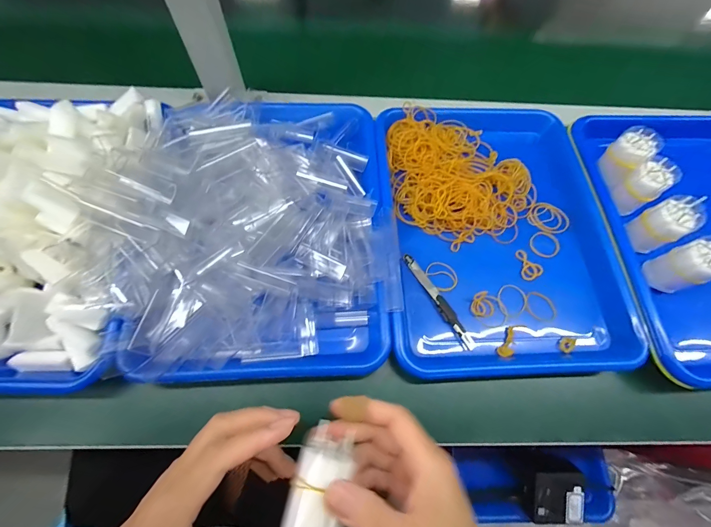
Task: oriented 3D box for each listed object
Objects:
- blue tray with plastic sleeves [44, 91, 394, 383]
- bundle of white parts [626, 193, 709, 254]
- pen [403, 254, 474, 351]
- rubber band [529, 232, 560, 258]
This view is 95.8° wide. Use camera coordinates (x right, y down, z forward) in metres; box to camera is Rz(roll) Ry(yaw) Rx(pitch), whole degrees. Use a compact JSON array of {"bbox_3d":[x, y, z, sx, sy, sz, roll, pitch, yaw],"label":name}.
[{"bbox_3d":[-0.100,-0.056,0.323,0.276,0.083,0.330,-5,68,-5],"label":"blue tray with plastic sleeves"},{"bbox_3d":[0.326,-0.042,0.341,0.042,0.054,0.041,-26,71,-13],"label":"bundle of white parts"},{"bbox_3d":[0.088,0.037,0.339,0.011,0.009,0.117,-28,72,-14],"label":"pen"},{"bbox_3d":[0.223,-0.022,0.379,0.035,0.004,0.035,1,69,-3],"label":"rubber band"}]

